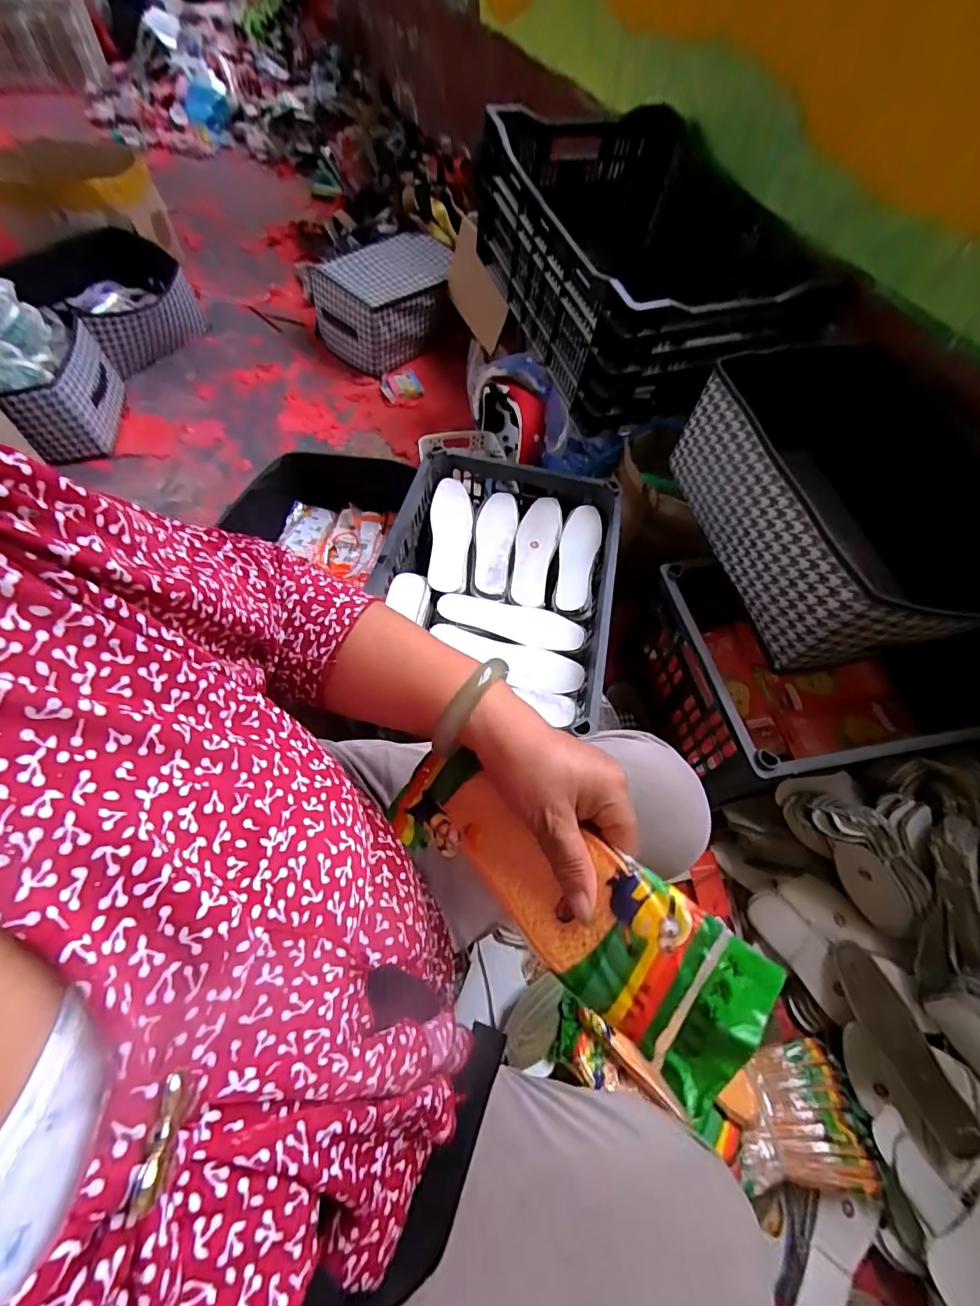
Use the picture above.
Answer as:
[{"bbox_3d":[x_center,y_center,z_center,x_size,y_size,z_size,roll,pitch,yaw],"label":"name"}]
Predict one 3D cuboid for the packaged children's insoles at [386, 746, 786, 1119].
[{"bbox_3d":[0.030,0.135,0.294,0.238,0.013,0.075,27,86,33],"label":"packaged children's insoles"}]

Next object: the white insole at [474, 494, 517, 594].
[{"bbox_3d":[0.009,-0.184,0.810,0.063,0.021,0.197,5,59,-1],"label":"white insole"}]

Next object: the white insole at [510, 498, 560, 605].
[{"bbox_3d":[0.073,-0.169,0.811,0.068,0.028,0.217,13,59,4],"label":"white insole"}]

